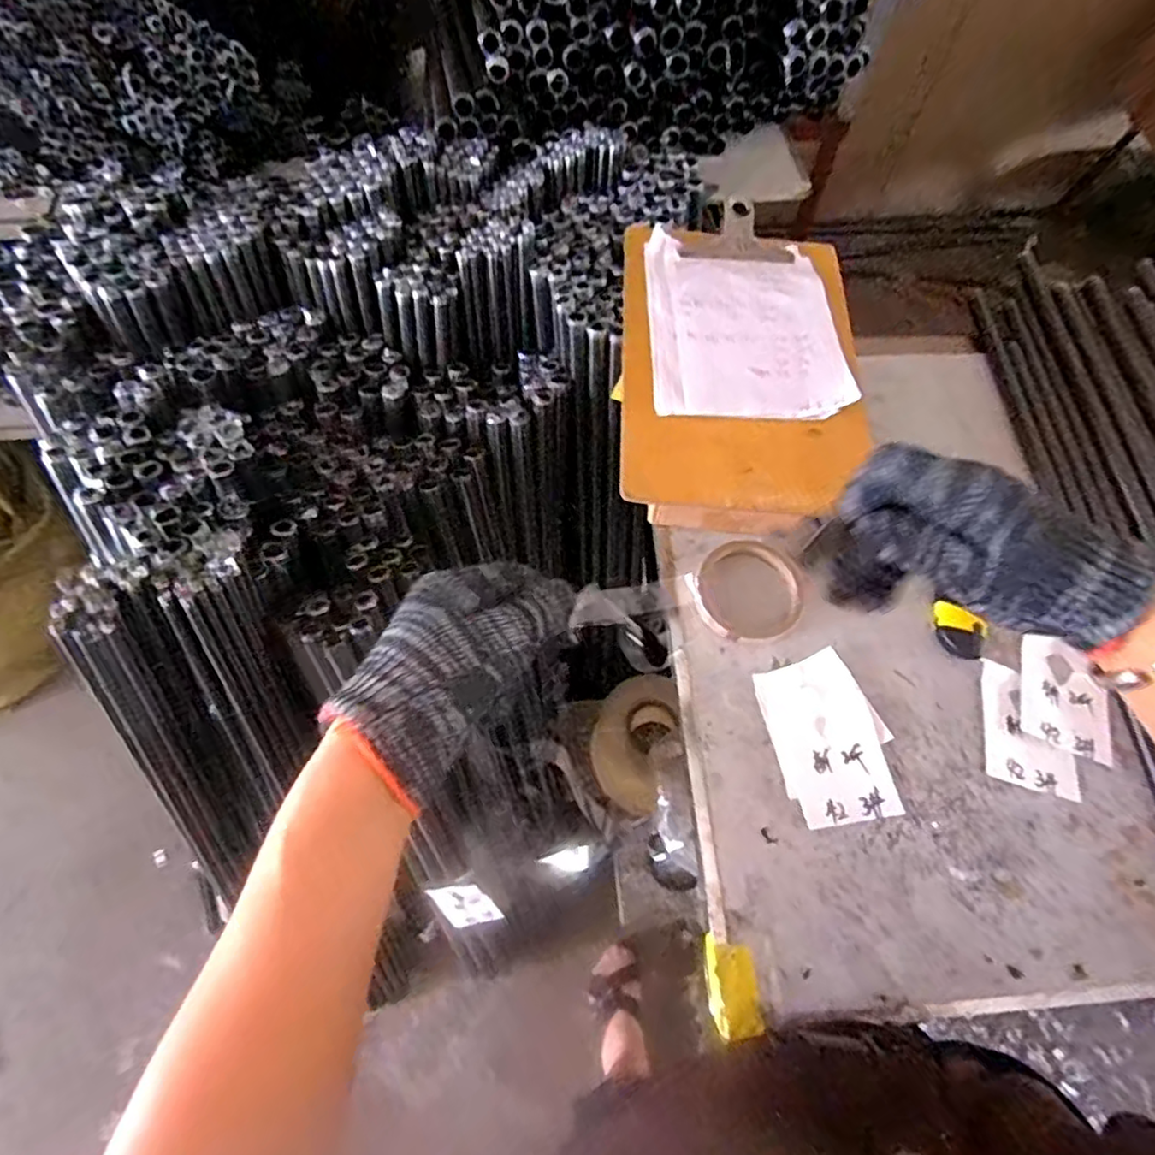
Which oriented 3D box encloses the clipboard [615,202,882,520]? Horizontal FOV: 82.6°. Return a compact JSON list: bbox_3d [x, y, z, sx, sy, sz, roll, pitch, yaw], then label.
[{"bbox_3d":[0.134,-0.187,0.540,0.192,0.022,0.291,3,65,-1],"label":"clipboard"}]

